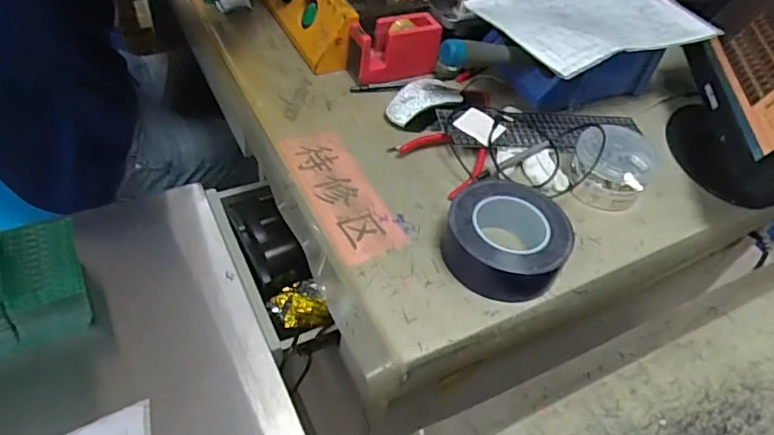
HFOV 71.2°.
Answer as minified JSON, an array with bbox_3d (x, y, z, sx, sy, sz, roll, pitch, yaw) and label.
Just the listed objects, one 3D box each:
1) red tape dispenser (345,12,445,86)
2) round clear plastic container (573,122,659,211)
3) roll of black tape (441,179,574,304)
[{"bbox_3d":[0.013,-0.249,0.798,0.134,0.073,0.057,-13,52,-20],"label":"red tape dispenser"},{"bbox_3d":[0.285,-0.064,0.687,0.094,0.061,0.098,4,49,-4],"label":"round clear plastic container"},{"bbox_3d":[0.130,0.017,0.579,0.128,0.044,0.133,20,49,10],"label":"roll of black tape"}]

